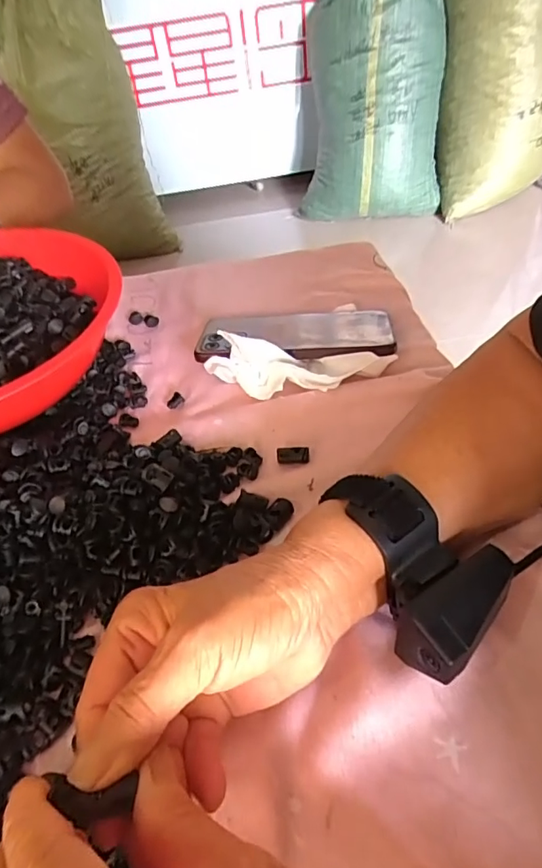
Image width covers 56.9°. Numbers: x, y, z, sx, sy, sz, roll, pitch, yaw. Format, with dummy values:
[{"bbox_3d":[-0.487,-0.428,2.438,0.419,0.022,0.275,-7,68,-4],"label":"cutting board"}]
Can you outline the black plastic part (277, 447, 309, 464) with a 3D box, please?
[{"bbox_3d":[0.015,0.014,0.349,0.022,0.005,0.012,-3,49,5],"label":"black plastic part"}]

